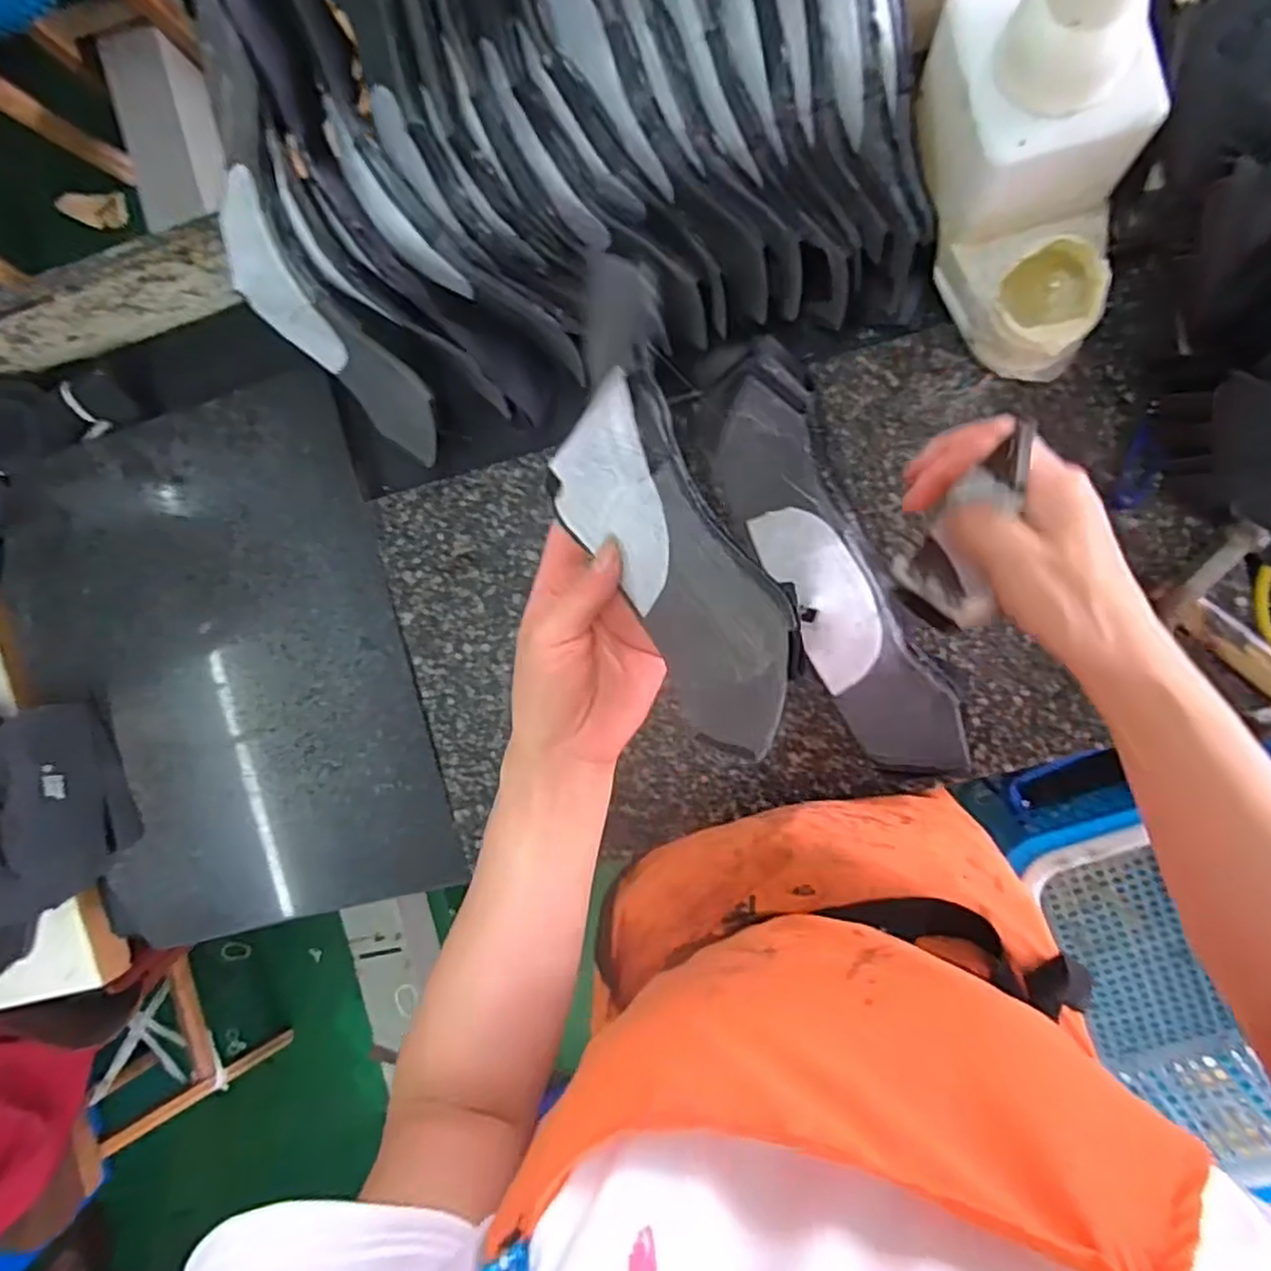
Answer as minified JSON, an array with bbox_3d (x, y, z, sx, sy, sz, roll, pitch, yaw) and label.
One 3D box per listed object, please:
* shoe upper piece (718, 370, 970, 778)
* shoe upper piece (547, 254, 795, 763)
[{"bbox_3d":[0.149,-0.042,0.533,0.086,0.054,0.331,-29,91,9],"label":"shoe upper piece"},{"bbox_3d":[0.008,-0.053,0.338,0.077,0.057,0.235,-22,69,9],"label":"shoe upper piece"}]

